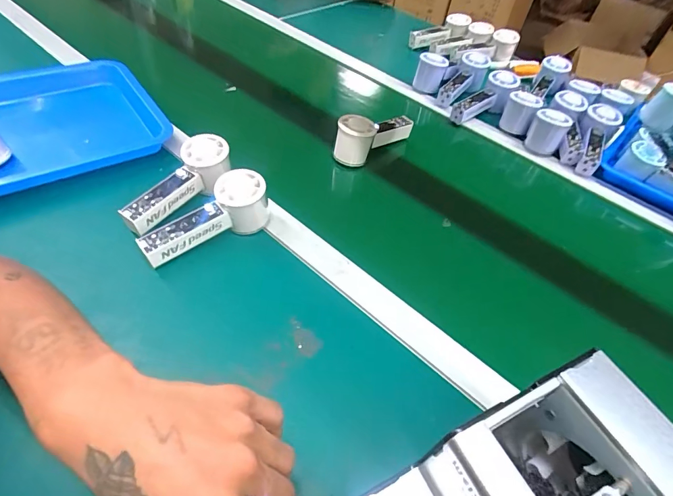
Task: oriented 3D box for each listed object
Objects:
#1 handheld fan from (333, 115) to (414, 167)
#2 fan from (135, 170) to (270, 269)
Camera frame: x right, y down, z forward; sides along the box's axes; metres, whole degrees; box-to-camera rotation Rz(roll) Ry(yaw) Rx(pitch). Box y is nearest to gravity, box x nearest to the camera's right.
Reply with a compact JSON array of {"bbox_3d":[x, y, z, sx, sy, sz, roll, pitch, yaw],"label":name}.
[{"bbox_3d":[0.063,-0.184,0.597,0.054,0.068,0.146,40,55,23],"label":"handheld fan"},{"bbox_3d":[-0.147,-0.033,0.439,0.148,0.066,0.051,-23,57,-26],"label":"fan"}]

